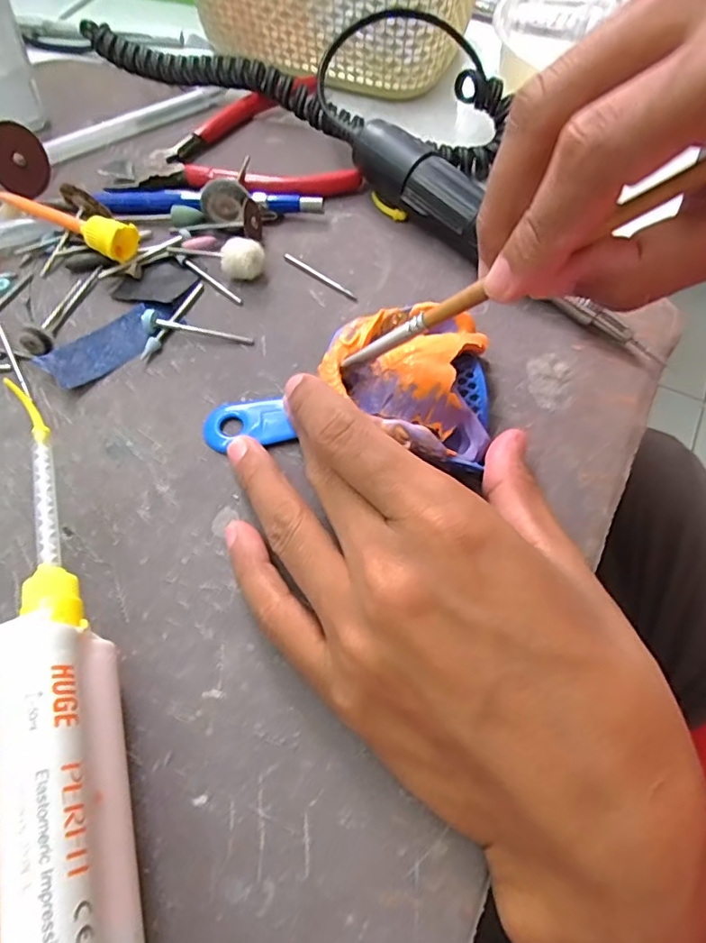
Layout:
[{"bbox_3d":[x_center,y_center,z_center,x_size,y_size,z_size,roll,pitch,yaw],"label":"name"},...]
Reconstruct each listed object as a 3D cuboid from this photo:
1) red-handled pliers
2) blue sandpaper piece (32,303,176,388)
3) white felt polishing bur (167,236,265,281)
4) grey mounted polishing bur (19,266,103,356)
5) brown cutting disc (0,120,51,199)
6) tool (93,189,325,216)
[{"bbox_3d":[-0.064,-0.165,0.290,0.116,0.017,0.081,-17,65,-11],"label":"red-handled pliers"},{"bbox_3d":[-0.100,-0.055,0.238,0.057,0.006,0.022,-36,69,-19],"label":"blue sandpaper piece"},{"bbox_3d":[-0.063,-0.096,0.255,0.045,0.016,0.013,9,63,2],"label":"white felt polishing bur"},{"bbox_3d":[-0.124,-0.071,0.242,0.008,0.012,0.054,12,63,4],"label":"grey mounted polishing bur"},{"bbox_3d":[-0.161,-0.150,0.273,0.004,0.028,0.032,10,100,43],"label":"brown cutting disc"},{"bbox_3d":[-0.070,-0.130,0.275,0.110,0.011,0.015,0,63,-2],"label":"tool"}]

